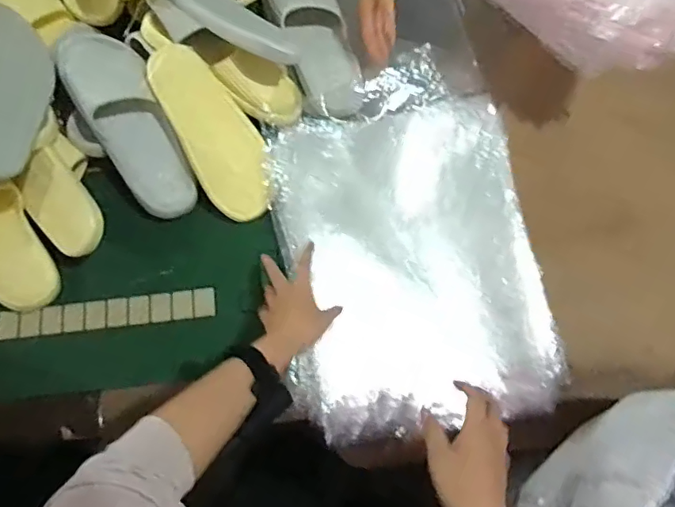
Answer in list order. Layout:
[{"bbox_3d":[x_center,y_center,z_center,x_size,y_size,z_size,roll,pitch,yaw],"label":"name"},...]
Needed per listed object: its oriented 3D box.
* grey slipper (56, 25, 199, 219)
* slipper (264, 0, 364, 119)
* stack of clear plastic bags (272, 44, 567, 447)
[{"bbox_3d":[-0.292,-0.189,0.734,0.103,0.072,0.294,-29,101,-8],"label":"grey slipper"},{"bbox_3d":[-0.031,-0.314,0.807,0.108,0.080,0.234,-19,76,-5],"label":"slipper"},{"bbox_3d":[0.092,-0.015,0.690,0.324,0.060,0.472,-8,75,-3],"label":"stack of clear plastic bags"}]

